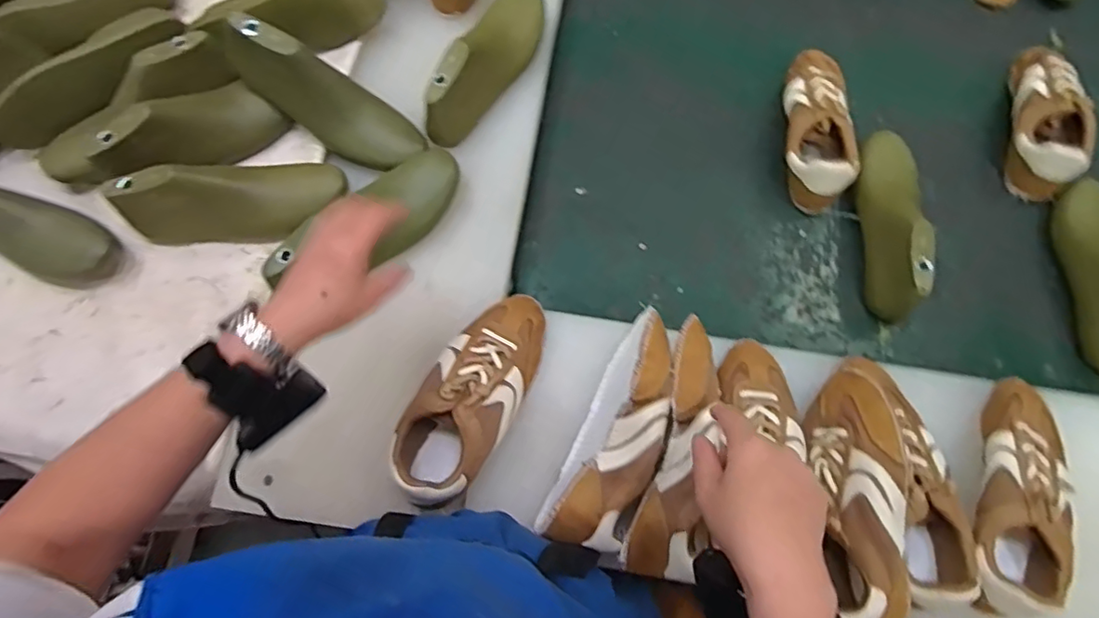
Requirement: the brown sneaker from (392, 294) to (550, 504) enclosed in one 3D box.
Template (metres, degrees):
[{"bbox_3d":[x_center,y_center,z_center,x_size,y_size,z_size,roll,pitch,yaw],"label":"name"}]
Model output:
[{"bbox_3d":[-0.071,0.081,0.570,0.086,0.090,0.211,27,74,7],"label":"brown sneaker"}]

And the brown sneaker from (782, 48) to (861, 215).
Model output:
[{"bbox_3d":[0.333,-0.234,0.723,0.084,0.066,0.227,7,73,1],"label":"brown sneaker"}]

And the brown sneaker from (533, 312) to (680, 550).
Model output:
[{"bbox_3d":[0.069,0.114,0.541,0.072,0.073,0.217,25,74,7],"label":"brown sneaker"}]

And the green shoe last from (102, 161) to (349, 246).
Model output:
[{"bbox_3d":[-0.332,-0.114,0.612,0.222,0.074,0.073,-17,74,-6],"label":"green shoe last"}]

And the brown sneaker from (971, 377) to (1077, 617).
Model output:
[{"bbox_3d":[0.443,0.170,0.546,0.080,0.077,0.227,21,74,6],"label":"brown sneaker"}]

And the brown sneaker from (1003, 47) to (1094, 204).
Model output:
[{"bbox_3d":[0.622,-0.247,0.729,0.075,0.069,0.219,16,73,4],"label":"brown sneaker"}]

